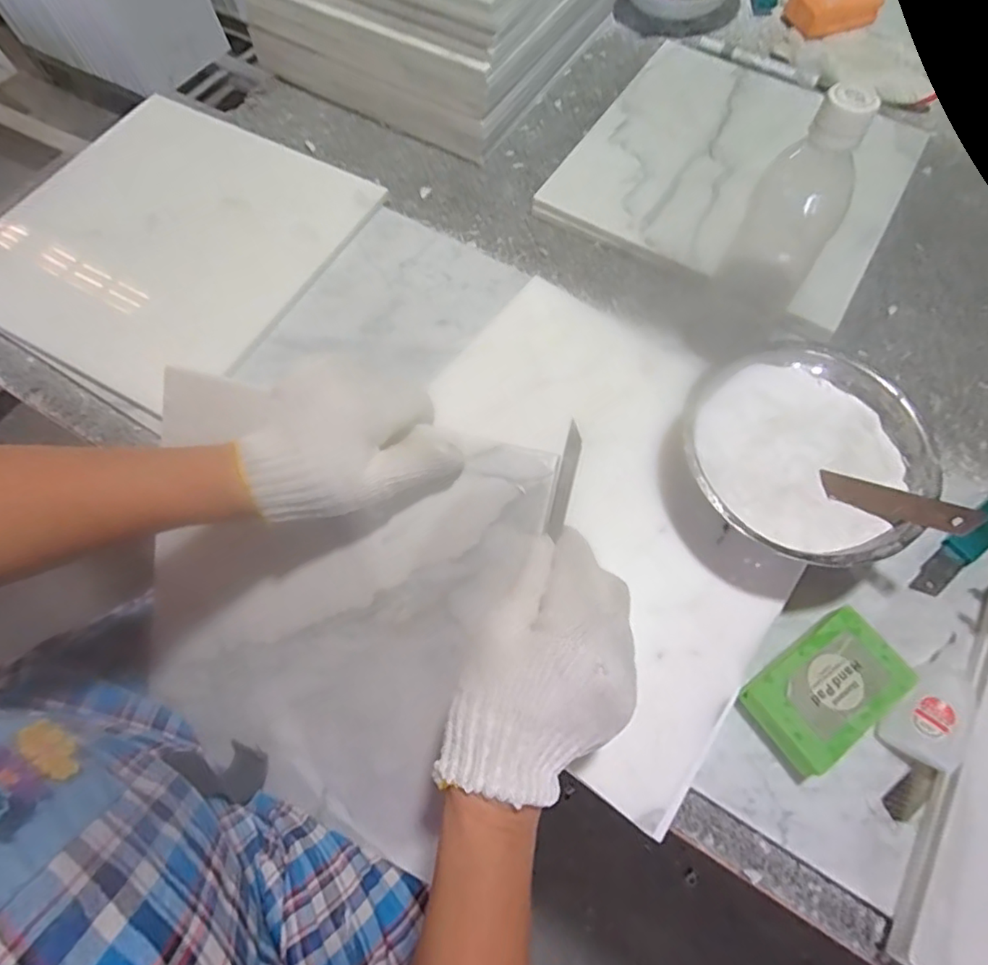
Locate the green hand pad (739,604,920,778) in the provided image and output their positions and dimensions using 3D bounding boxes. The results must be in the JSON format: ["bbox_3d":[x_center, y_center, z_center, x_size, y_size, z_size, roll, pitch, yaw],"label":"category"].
[{"bbox_3d":[0.213,0.133,0.375,0.097,0.033,0.061,-33,71,-13],"label":"green hand pad"}]

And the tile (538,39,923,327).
[{"bbox_3d":[0.245,-0.318,0.581,0.302,0.014,0.299,29,71,13],"label":"tile"}]

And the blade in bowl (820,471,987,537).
[{"bbox_3d":[0.258,0.015,0.370,0.086,0.004,0.021,21,96,38],"label":"blade in bowl"}]

